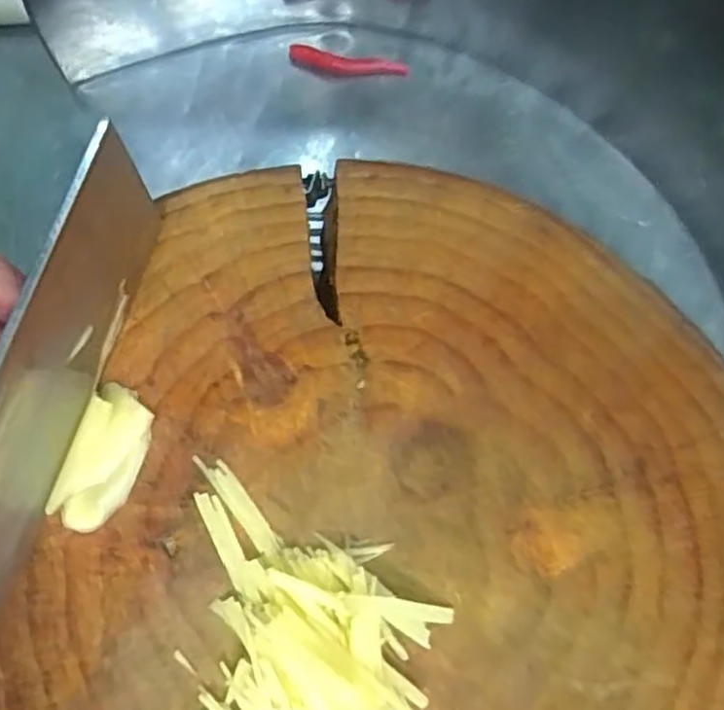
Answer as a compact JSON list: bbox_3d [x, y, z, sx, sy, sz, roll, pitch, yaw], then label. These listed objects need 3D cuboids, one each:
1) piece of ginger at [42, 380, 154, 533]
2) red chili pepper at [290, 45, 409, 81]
[{"bbox_3d":[-0.111,0.045,0.305,0.027,0.013,0.060,18,80,3],"label":"piece of ginger"},{"bbox_3d":[-0.010,-0.194,0.481,0.078,0.007,0.016,12,80,2],"label":"red chili pepper"}]

